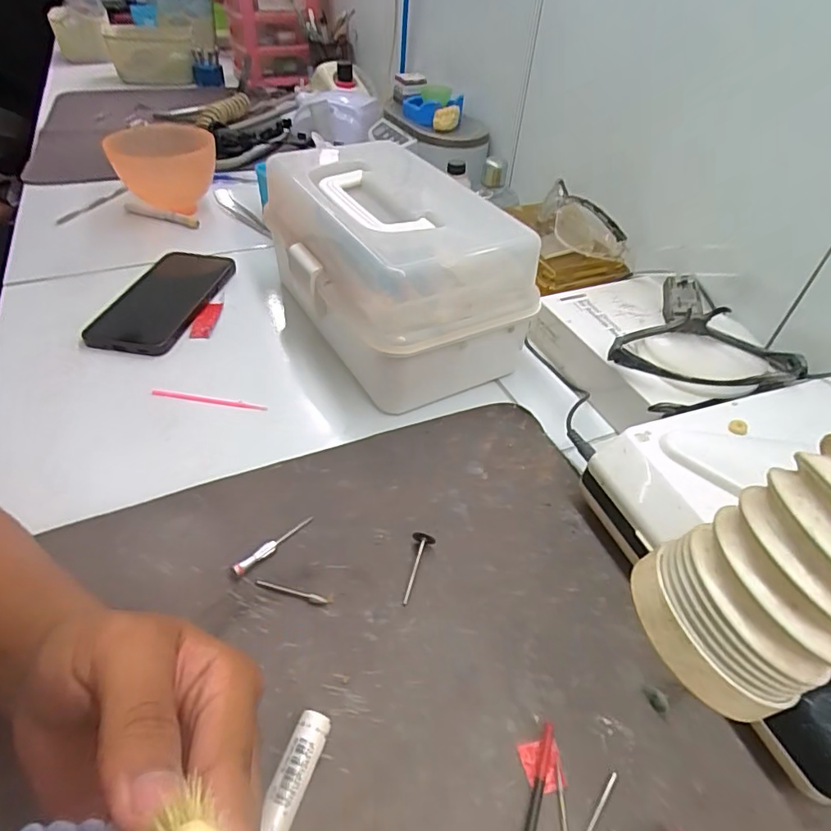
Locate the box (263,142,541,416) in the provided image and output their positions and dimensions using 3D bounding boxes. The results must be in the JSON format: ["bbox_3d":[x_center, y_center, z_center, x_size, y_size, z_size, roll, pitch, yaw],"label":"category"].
[{"bbox_3d":[-0.028,-0.129,0.463,0.141,0.132,0.245,-24,50,-26],"label":"box"}]

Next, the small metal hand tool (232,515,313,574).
[{"bbox_3d":[-0.088,0.080,0.324,0.007,0.008,0.057,34,51,28],"label":"small metal hand tool"}]

